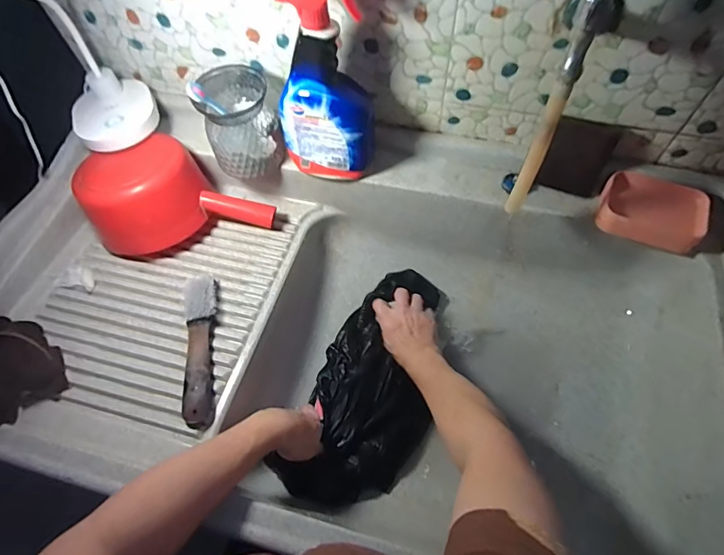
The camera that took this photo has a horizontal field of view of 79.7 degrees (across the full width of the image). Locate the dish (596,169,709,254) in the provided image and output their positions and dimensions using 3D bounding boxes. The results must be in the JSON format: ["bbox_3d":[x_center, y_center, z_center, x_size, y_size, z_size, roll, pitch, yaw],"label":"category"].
[{"bbox_3d":[0.384,-0.090,0.577,0.122,0.034,0.092,23,65,14],"label":"dish"}]

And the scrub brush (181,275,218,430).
[{"bbox_3d":[-0.210,0.088,0.564,0.037,0.025,0.206,-7,61,-2],"label":"scrub brush"}]

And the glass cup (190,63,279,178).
[{"bbox_3d":[-0.177,-0.226,0.630,0.097,0.111,0.106,-1,61,2],"label":"glass cup"}]

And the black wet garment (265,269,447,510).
[{"bbox_3d":[0.021,0.155,0.663,0.176,0.050,0.369,14,62,10],"label":"black wet garment"}]

